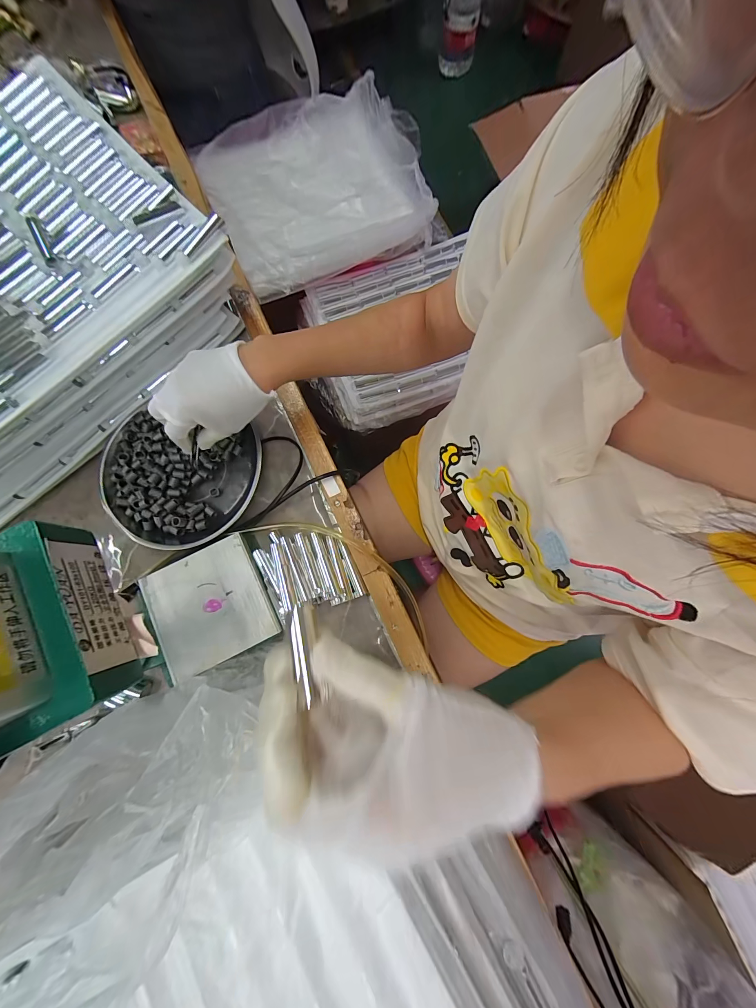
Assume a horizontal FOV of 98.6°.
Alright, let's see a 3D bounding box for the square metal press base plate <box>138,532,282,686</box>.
[{"bbox_3d":[-0.185,0.110,0.356,0.119,0.005,0.122,-27,79,-5],"label":"square metal press base plate"}]

